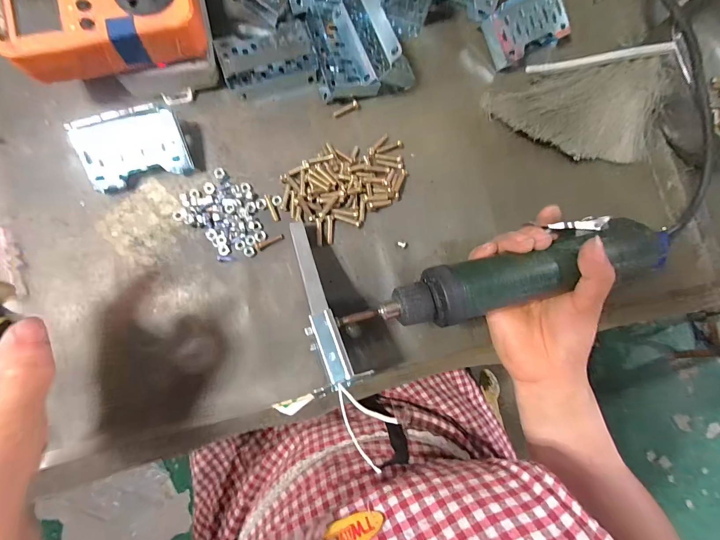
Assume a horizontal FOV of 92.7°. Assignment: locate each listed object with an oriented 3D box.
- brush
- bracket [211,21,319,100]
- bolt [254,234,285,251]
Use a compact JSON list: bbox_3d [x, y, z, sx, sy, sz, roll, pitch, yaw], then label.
[{"bbox_3d":[0.196,-0.145,0.303,0.170,0.052,0.088,-2,84,-6],"label":"brush"},{"bbox_3d":[-0.076,-0.176,0.292,0.078,0.024,0.051,-17,86,-7],"label":"bracket"},{"bbox_3d":[-0.074,-0.023,0.285,0.025,0.004,0.007,-21,87,-8],"label":"bolt"}]

